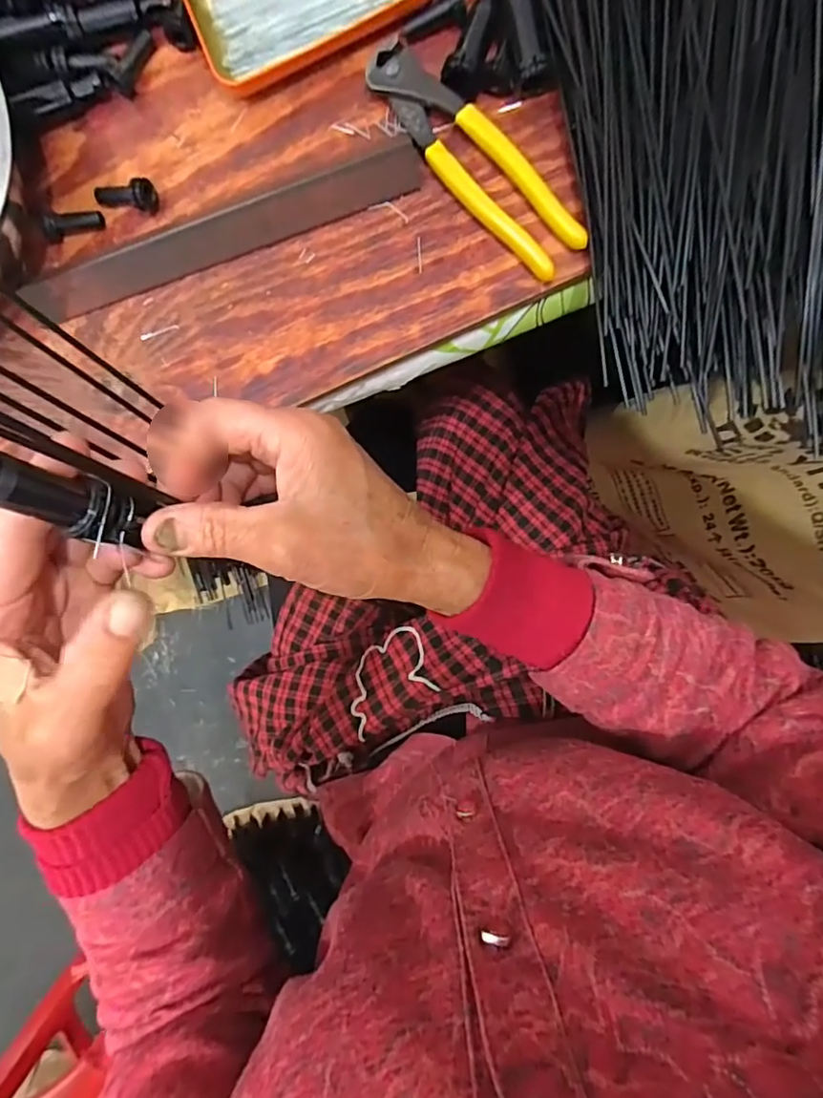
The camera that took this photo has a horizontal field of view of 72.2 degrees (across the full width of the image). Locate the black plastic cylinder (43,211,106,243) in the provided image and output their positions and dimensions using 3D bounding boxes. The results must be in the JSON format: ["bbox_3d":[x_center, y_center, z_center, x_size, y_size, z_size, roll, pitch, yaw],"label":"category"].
[{"bbox_3d":[-0.221,-0.214,0.371,0.039,0.015,0.013,-17,92,-7],"label":"black plastic cylinder"}]

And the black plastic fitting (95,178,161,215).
[{"bbox_3d":[-0.183,-0.227,0.359,0.037,0.020,0.017,14,95,4],"label":"black plastic fitting"}]

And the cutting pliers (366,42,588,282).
[{"bbox_3d":[0.037,-0.232,0.337,0.039,0.011,0.161,-42,89,7],"label":"cutting pliers"}]

